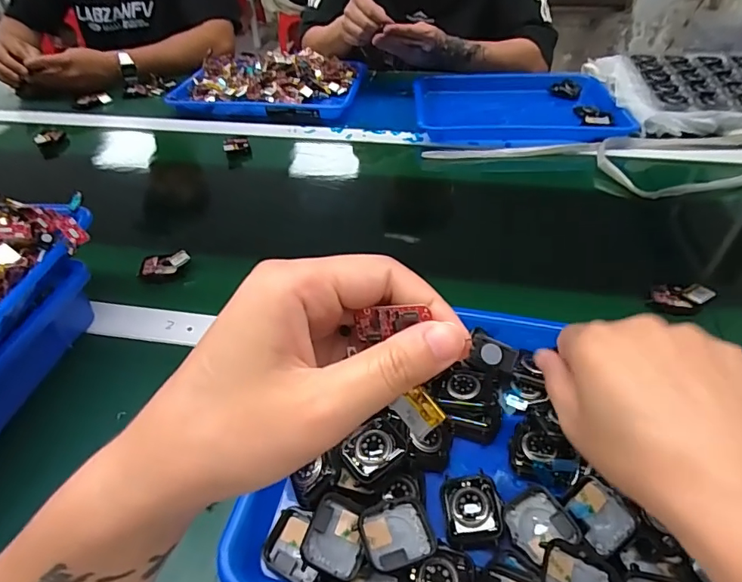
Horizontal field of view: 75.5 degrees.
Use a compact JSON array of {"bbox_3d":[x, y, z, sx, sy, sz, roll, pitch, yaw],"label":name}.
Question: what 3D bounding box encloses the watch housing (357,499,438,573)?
[{"bbox_3d":[0.015,0.143,0.284,0.039,0.012,0.035,-16,44,-15],"label":"watch housing"}]

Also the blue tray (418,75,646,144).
[{"bbox_3d":[0.240,-0.304,0.806,0.314,0.043,0.236,1,42,3],"label":"blue tray"}]

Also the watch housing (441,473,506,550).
[{"bbox_3d":[0.066,0.138,0.308,0.036,0.012,0.046,-1,42,1],"label":"watch housing"}]

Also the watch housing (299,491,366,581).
[{"bbox_3d":[-0.020,0.144,0.283,0.036,0.006,0.042,28,46,-10],"label":"watch housing"}]

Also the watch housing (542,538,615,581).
[{"bbox_3d":[0.118,0.166,0.272,0.040,0.017,0.035,13,45,16],"label":"watch housing"}]

